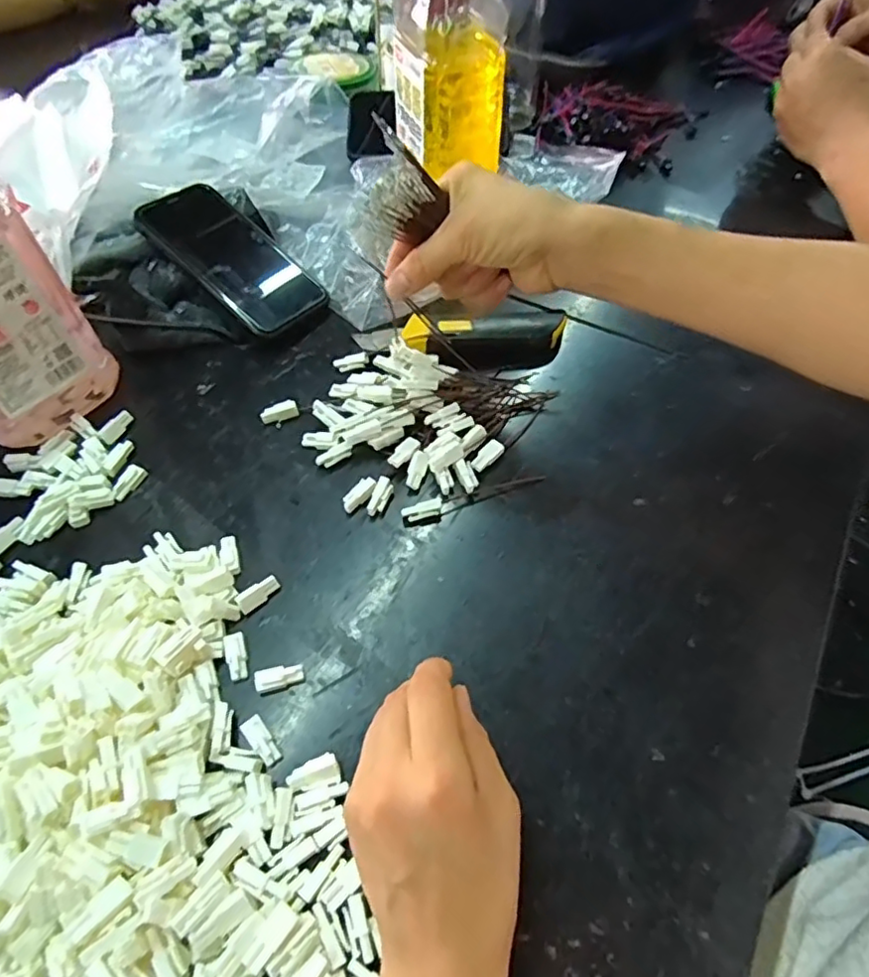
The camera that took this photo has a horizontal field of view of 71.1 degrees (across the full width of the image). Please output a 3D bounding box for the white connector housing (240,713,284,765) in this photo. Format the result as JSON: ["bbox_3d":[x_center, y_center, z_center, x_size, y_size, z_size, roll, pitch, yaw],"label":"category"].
[{"bbox_3d":[-0.088,0.128,0.310,0.010,0.004,0.026,-37,63,-22],"label":"white connector housing"}]

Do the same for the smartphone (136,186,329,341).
[{"bbox_3d":[-0.161,-0.185,0.482,0.150,0.014,0.076,42,56,4],"label":"smartphone"}]

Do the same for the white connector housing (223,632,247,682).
[{"bbox_3d":[-0.109,0.092,0.334,0.011,0.004,0.027,-15,57,-10],"label":"white connector housing"}]

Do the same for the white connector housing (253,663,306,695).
[{"bbox_3d":[-0.084,0.102,0.328,0.026,0.007,0.012,-13,57,-9],"label":"white connector housing"}]

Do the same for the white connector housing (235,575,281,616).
[{"bbox_3d":[-0.102,0.062,0.354,0.025,0.011,0.011,-36,63,-22],"label":"white connector housing"}]

